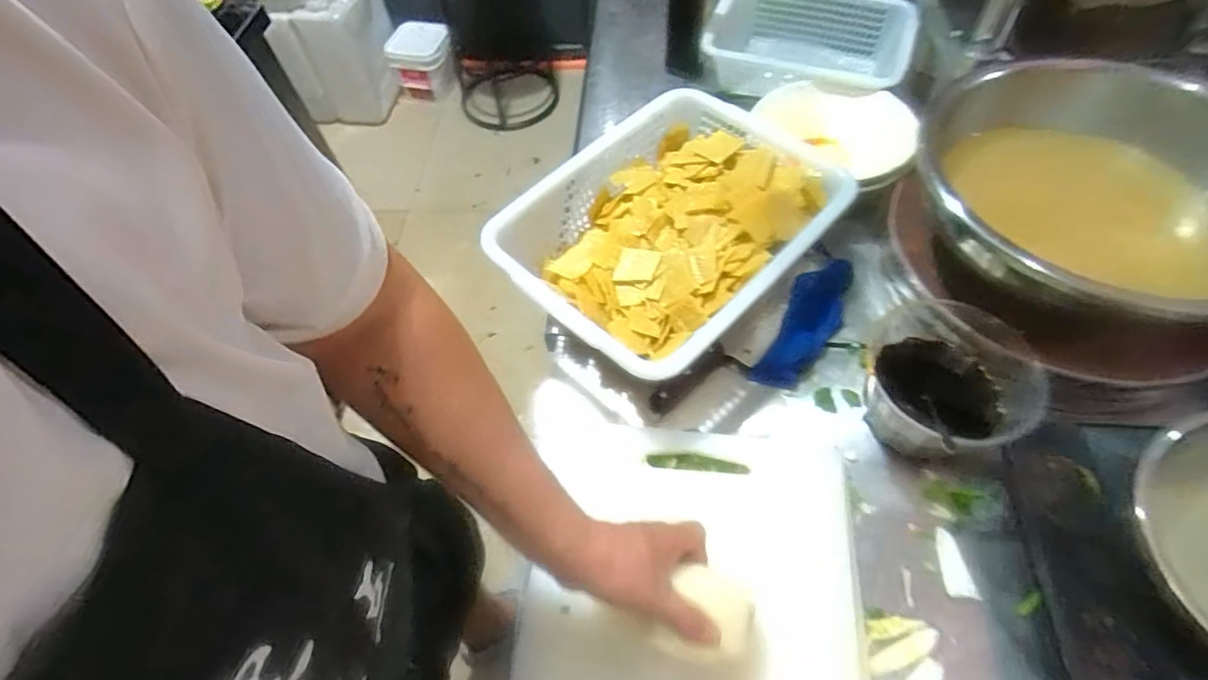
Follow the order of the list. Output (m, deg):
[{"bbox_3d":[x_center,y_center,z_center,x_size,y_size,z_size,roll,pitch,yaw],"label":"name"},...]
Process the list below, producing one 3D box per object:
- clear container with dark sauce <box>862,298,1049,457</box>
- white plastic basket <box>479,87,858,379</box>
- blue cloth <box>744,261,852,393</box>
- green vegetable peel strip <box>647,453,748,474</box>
[{"bbox_3d":[0.350,0.052,0.616,0.151,0.099,0.165,-2,58,3],"label":"clear container with dark sauce"},{"bbox_3d":[0.084,-0.131,0.735,0.389,0.105,0.291,-41,64,-19],"label":"white plastic basket"},{"bbox_3d":[0.249,-0.027,0.720,0.070,0.036,0.203,25,63,18],"label":"blue cloth"},{"bbox_3d":[0.099,0.131,0.632,0.104,0.011,0.016,4,59,6],"label":"green vegetable peel strip"}]

